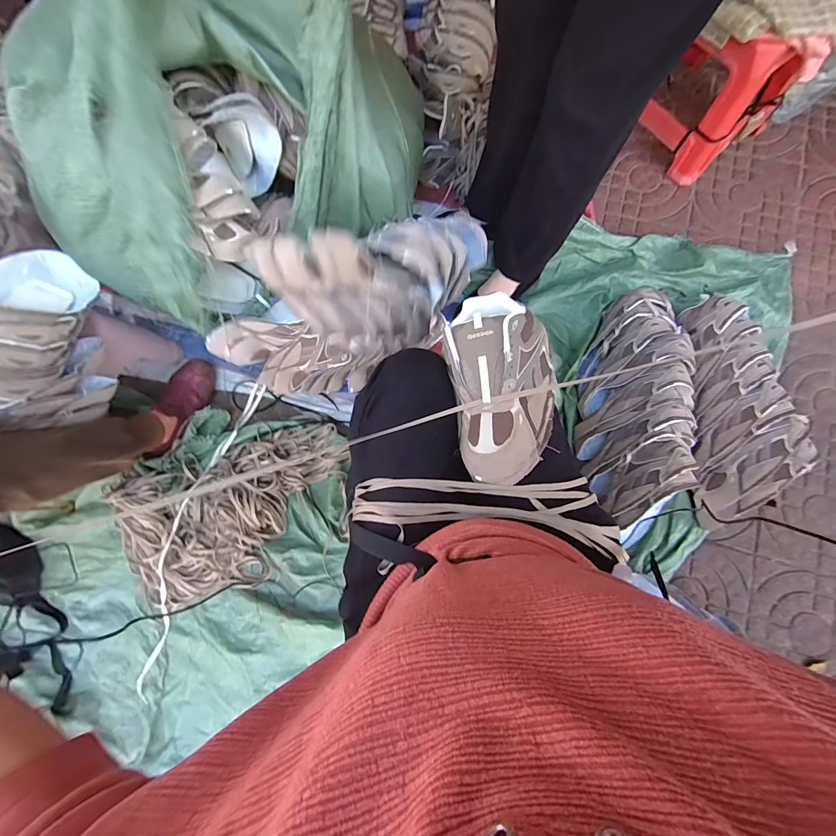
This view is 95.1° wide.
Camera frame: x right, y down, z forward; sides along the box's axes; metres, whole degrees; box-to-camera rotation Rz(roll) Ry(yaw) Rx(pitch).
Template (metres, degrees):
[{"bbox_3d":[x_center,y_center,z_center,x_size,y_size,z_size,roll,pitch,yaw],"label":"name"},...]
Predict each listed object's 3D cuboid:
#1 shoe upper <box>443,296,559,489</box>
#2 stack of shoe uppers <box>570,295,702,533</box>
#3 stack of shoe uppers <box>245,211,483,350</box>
[{"bbox_3d":[0.118,-0.051,0.510,0.142,0.062,0.256,-10,78,-1],"label":"shoe upper"},{"bbox_3d":[0.455,-0.039,0.807,0.216,0.141,0.486,-1,78,0],"label":"stack of shoe uppers"},{"bbox_3d":[-0.050,-0.236,0.645,0.357,0.169,0.190,-24,79,-4],"label":"stack of shoe uppers"}]

